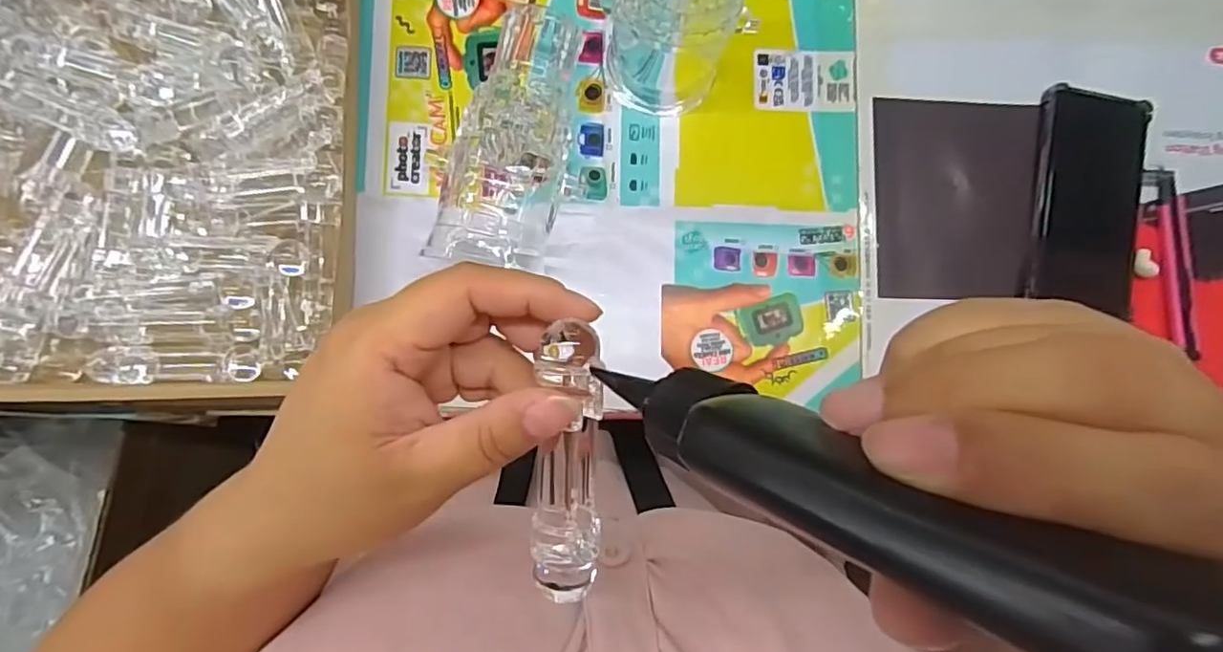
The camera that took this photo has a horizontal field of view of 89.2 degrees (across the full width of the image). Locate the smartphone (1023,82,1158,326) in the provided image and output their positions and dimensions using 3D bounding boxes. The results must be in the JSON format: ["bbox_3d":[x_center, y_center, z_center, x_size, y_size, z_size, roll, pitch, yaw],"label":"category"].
[{"bbox_3d":[0.343,-0.091,0.443,0.077,0.015,0.152,10,84,-3],"label":"smartphone"}]

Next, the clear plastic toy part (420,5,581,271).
[{"bbox_3d":[-0.061,-0.118,0.399,0.068,0.062,0.167,13,84,-3],"label":"clear plastic toy part"}]

